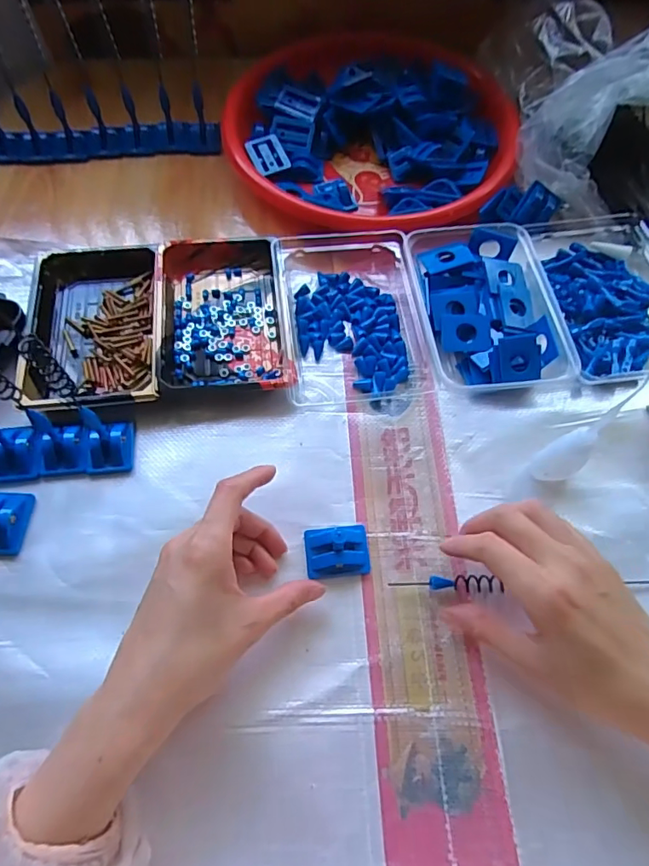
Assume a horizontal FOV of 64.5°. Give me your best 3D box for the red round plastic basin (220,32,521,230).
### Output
[{"bbox_3d":[0.045,-0.315,0.530,0.295,0.045,0.271,11,64,4],"label":"red round plastic basin"}]

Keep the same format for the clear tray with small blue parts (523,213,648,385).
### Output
[{"bbox_3d":[0.254,-0.131,0.458,0.113,0.033,0.183,-9,65,-5],"label":"clear tray with small blue parts"}]

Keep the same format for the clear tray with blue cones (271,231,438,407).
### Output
[{"bbox_3d":[0.020,-0.113,0.445,0.119,0.028,0.178,-8,65,-5],"label":"clear tray with blue cones"}]

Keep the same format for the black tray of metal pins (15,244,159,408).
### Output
[{"bbox_3d":[-0.191,-0.088,0.432,0.105,0.023,0.161,-7,65,-4],"label":"black tray of metal pins"}]

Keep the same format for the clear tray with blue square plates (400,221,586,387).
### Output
[{"bbox_3d":[0.134,-0.109,0.441,0.111,0.034,0.155,-4,64,-3],"label":"clear tray with blue square plates"}]

